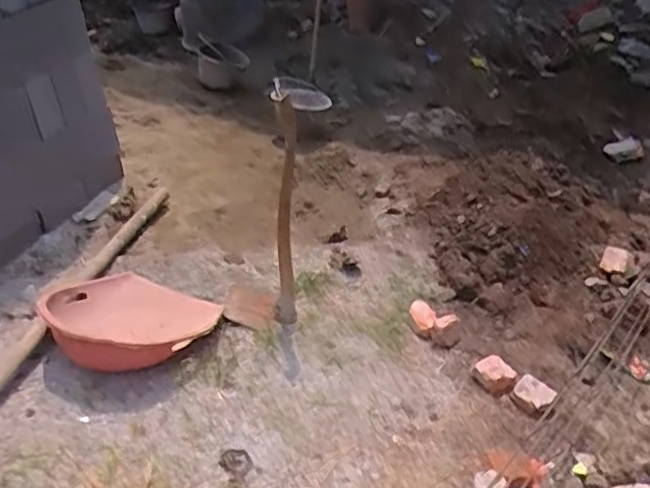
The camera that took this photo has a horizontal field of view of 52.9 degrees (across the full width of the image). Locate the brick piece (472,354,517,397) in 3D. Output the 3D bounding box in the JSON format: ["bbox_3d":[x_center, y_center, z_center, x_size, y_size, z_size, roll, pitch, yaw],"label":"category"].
[{"bbox_3d":[0.470,0.364,1.805,0.099,0.055,0.106,-28,45,-34],"label":"brick piece"}]

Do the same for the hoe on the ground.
[{"bbox_3d":[-0.159,-0.067,1.719,0.196,0.605,0.325,1,36,-1],"label":"hoe on the ground"}]

